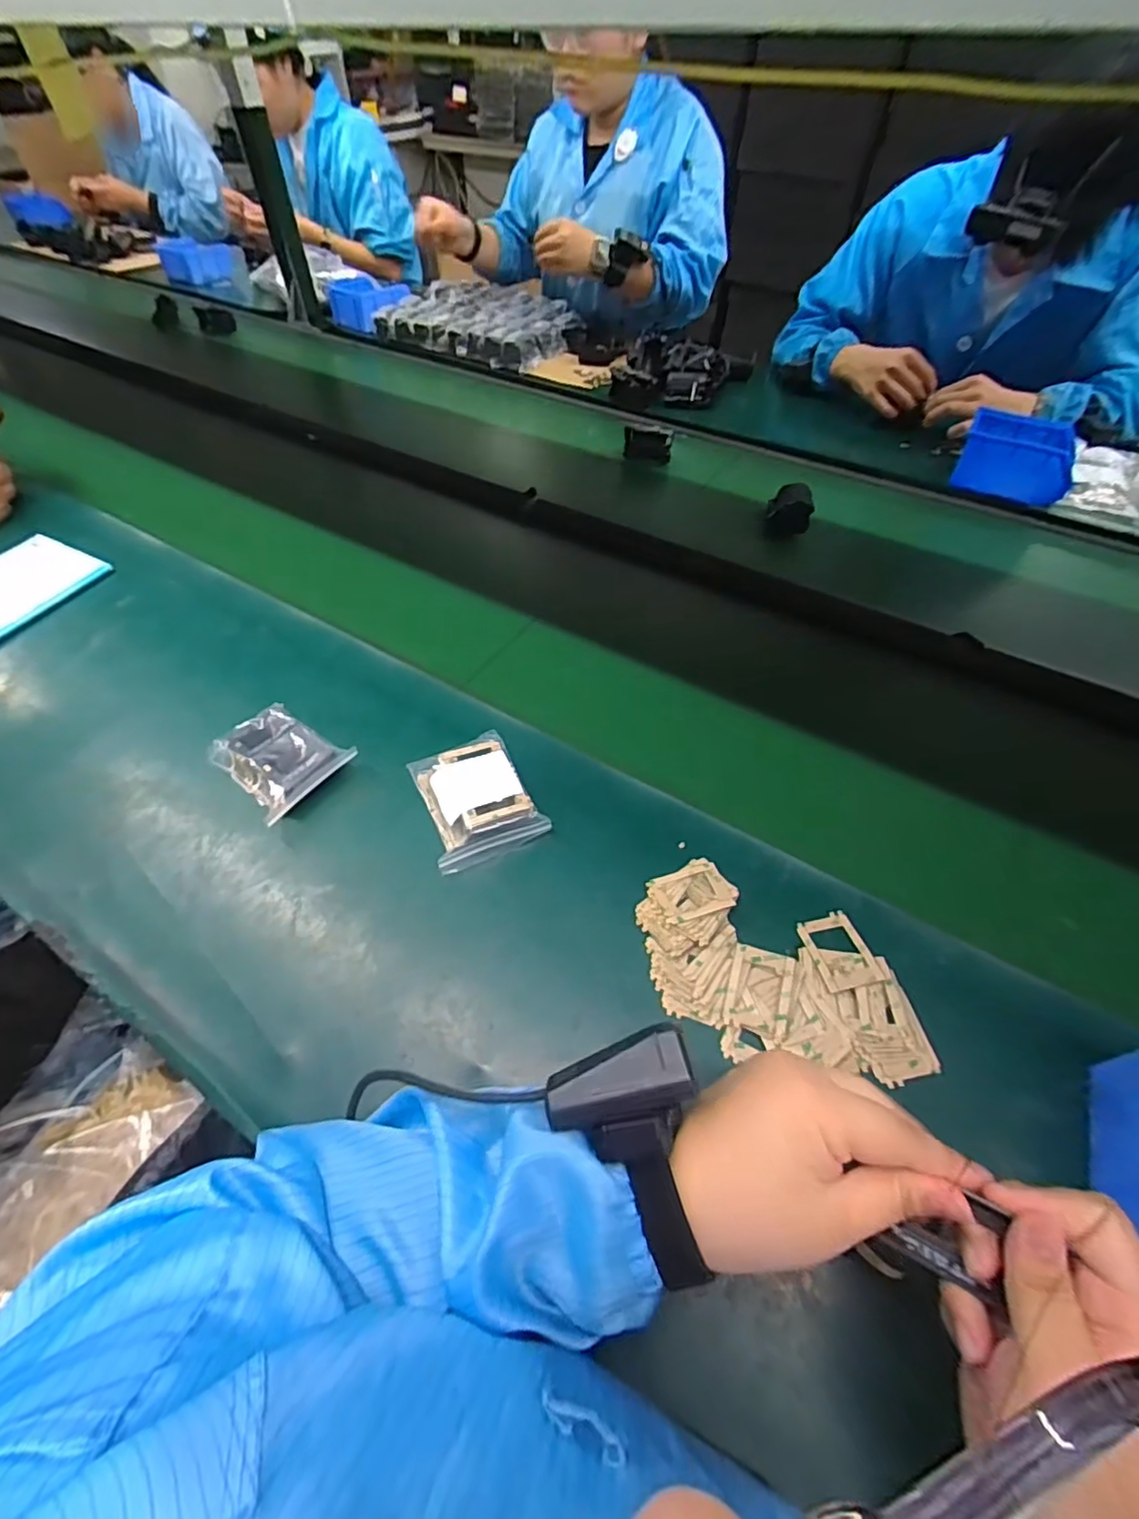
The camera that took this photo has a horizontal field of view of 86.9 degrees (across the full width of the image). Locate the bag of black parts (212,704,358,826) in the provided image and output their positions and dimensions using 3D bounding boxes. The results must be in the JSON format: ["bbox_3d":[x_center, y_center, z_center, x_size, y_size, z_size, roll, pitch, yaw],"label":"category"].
[{"bbox_3d":[-0.250,-0.003,0.523,0.099,0.037,0.086,35,63,24],"label":"bag of black parts"}]

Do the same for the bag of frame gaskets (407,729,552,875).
[{"bbox_3d":[-0.079,0.030,0.497,0.083,0.026,0.112,-23,58,-12],"label":"bag of frame gaskets"}]

